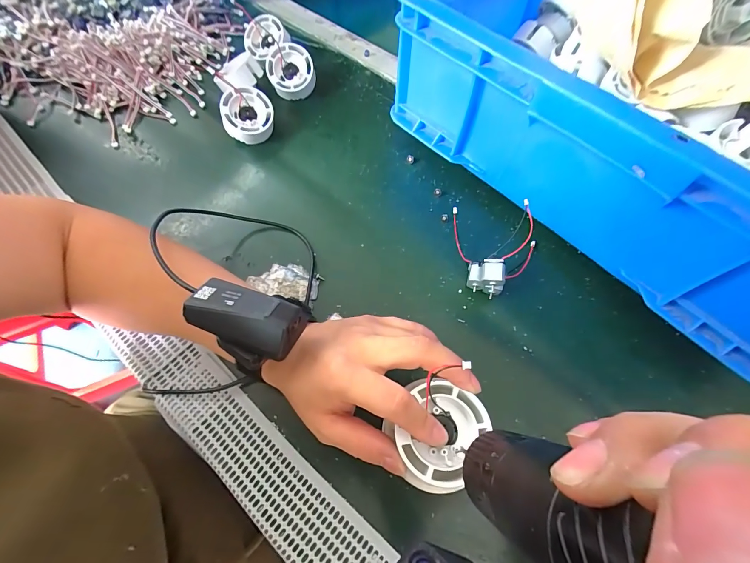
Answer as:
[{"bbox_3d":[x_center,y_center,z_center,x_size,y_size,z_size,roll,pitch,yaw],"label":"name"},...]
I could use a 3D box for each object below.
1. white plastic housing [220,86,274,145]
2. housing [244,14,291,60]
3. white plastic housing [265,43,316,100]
[{"bbox_3d":[-0.142,-0.185,0.375,0.054,0.025,0.053,-15,89,-14],"label":"white plastic housing"},{"bbox_3d":[-0.136,-0.301,0.419,0.055,0.016,0.054,-29,81,13],"label":"housing"},{"bbox_3d":[-0.101,-0.251,0.401,0.055,0.022,0.056,-15,104,-9],"label":"white plastic housing"}]

